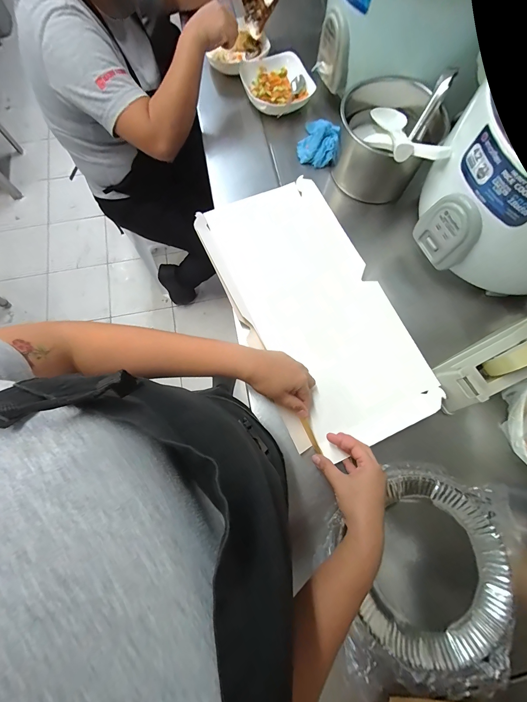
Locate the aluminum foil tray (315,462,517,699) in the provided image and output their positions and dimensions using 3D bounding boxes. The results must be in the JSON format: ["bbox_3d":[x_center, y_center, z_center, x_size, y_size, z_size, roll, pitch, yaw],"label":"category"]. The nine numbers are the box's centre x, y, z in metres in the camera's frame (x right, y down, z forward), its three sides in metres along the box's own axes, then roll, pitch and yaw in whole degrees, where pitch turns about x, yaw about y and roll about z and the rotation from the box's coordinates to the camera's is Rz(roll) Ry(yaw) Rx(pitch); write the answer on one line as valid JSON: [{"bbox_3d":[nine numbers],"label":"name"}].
[{"bbox_3d":[0.216,0.309,0.405,0.258,0.029,0.268,12,75,3],"label":"aluminum foil tray"}]

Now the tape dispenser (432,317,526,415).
[{"bbox_3d":[0.379,0.015,0.455,0.205,0.097,0.078,-28,77,-8],"label":"tape dispenser"}]

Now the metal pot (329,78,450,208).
[{"bbox_3d":[0.244,-0.422,0.576,0.159,0.139,0.186,-40,79,-10],"label":"metal pot"}]

